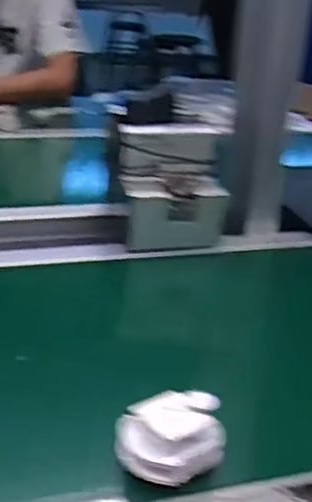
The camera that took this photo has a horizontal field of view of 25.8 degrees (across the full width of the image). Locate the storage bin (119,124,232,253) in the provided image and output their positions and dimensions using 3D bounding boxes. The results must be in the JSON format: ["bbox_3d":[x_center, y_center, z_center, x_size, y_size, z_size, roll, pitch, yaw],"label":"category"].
[{"bbox_3d":[0.018,-0.083,0.877,0.134,0.137,0.082,-2,26,-13],"label":"storage bin"}]

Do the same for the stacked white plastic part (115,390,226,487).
[{"bbox_3d":[0.014,0.141,0.507,0.079,0.043,0.056,-10,29,-28],"label":"stacked white plastic part"}]

